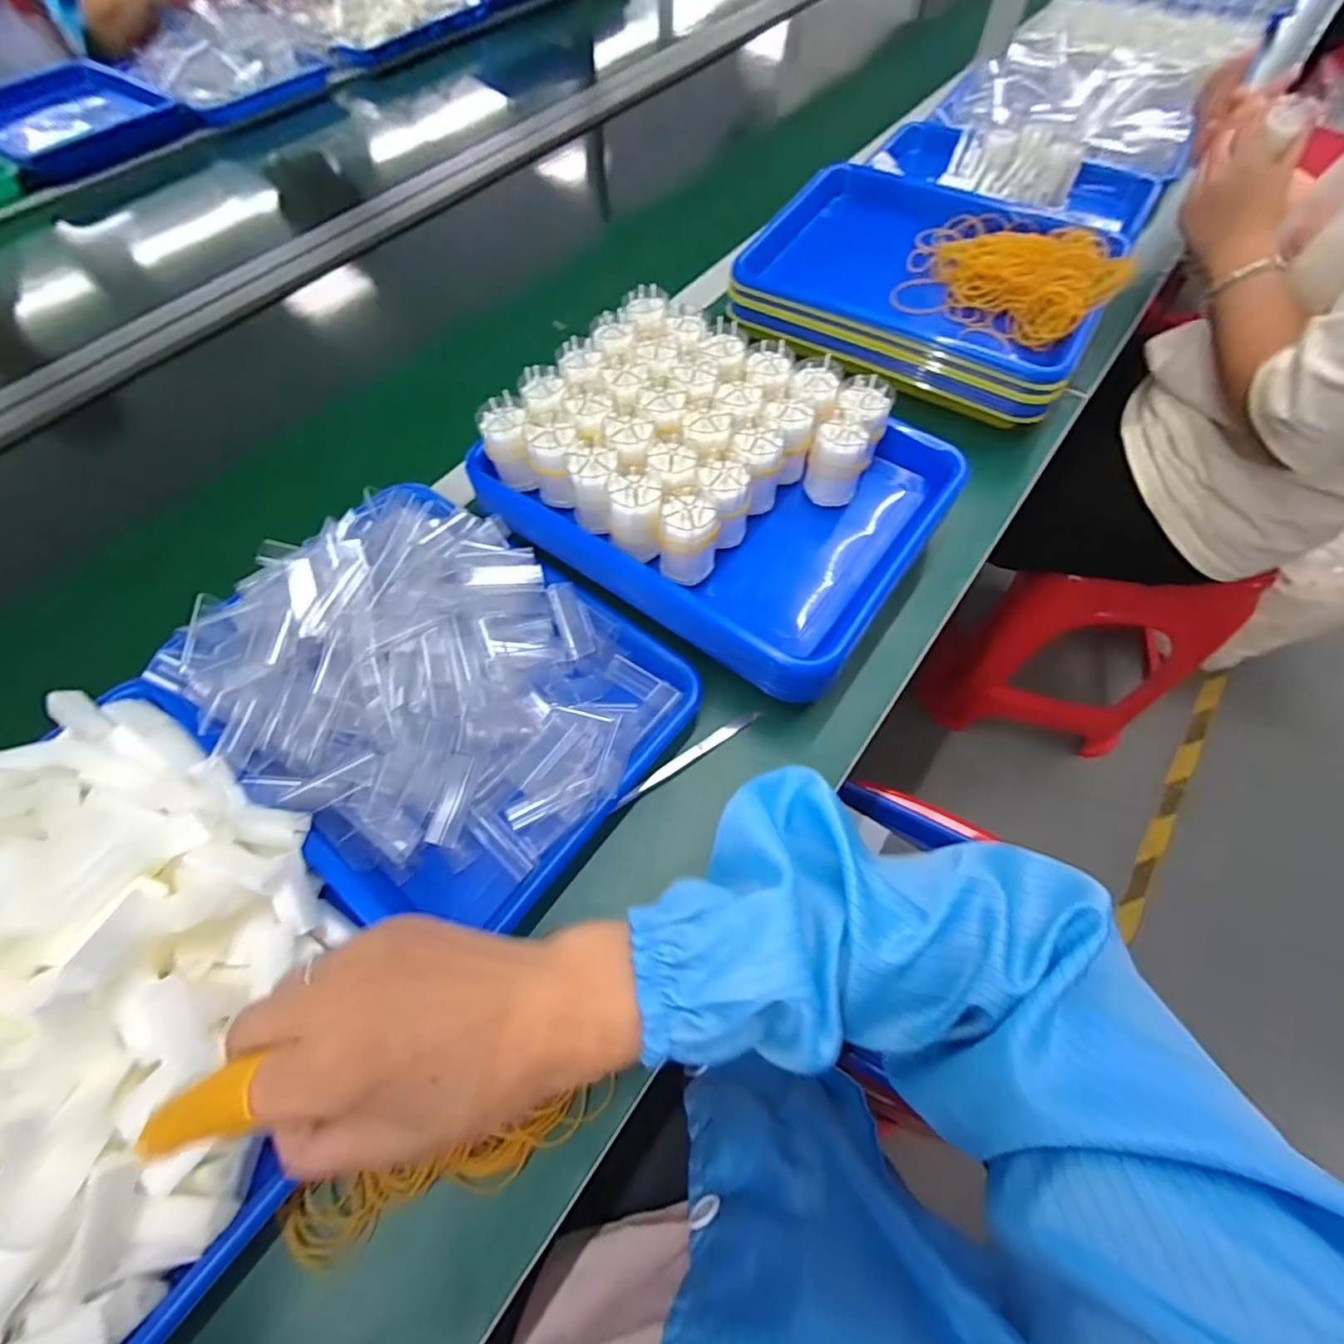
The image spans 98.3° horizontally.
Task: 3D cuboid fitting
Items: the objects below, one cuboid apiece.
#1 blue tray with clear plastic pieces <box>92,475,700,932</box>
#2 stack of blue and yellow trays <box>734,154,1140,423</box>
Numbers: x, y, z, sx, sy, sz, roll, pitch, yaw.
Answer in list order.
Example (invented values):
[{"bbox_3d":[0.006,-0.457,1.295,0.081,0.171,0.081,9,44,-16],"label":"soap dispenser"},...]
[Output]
[{"bbox_3d":[-0.171,0.004,0.394,0.311,0.072,0.245,32,67,17],"label":"blue tray with clear plastic pieces"},{"bbox_3d":[0.257,-0.420,0.598,0.345,0.070,0.293,28,66,16],"label":"stack of blue and yellow trays"}]

